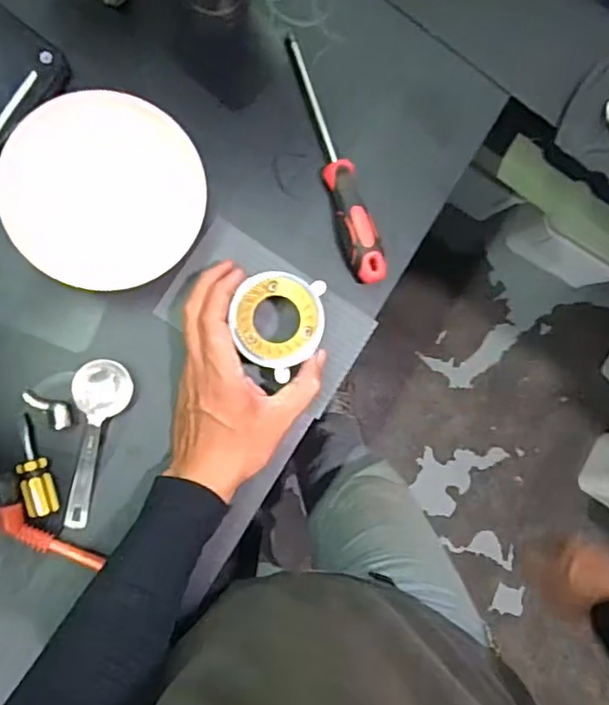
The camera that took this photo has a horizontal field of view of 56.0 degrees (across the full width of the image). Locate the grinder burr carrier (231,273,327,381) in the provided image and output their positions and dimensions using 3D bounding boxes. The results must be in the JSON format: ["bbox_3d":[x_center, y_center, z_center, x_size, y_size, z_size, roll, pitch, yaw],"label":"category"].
[{"bbox_3d":[-0.021,-0.021,0.442,0.068,0.012,0.080,10,87,-8],"label":"grinder burr carrier"}]

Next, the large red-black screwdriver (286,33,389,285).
[{"bbox_3d":[0.027,-0.164,0.489,0.028,0.028,0.216,-16,91,-12],"label":"large red-black screwdriver"}]

